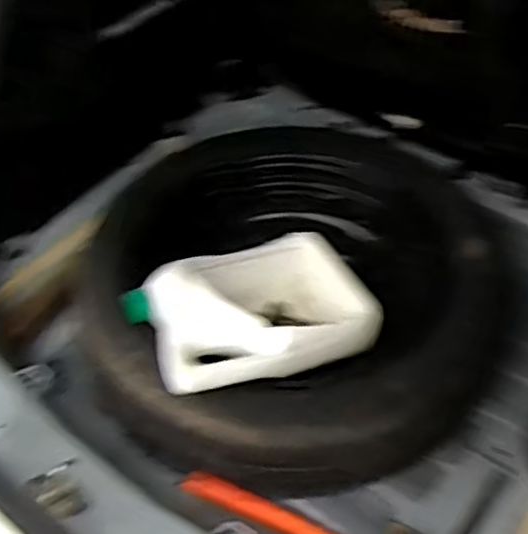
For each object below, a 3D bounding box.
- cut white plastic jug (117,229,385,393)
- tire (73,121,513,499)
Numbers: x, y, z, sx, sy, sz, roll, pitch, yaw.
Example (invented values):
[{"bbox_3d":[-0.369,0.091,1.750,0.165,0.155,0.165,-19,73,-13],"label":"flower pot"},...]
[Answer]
[{"bbox_3d":[-0.013,0.073,1.012,0.316,0.155,0.217,-21,66,-12],"label":"cut white plastic jug"},{"bbox_3d":[0.015,0.041,1.092,0.634,0.221,0.549,30,54,28],"label":"tire"}]

